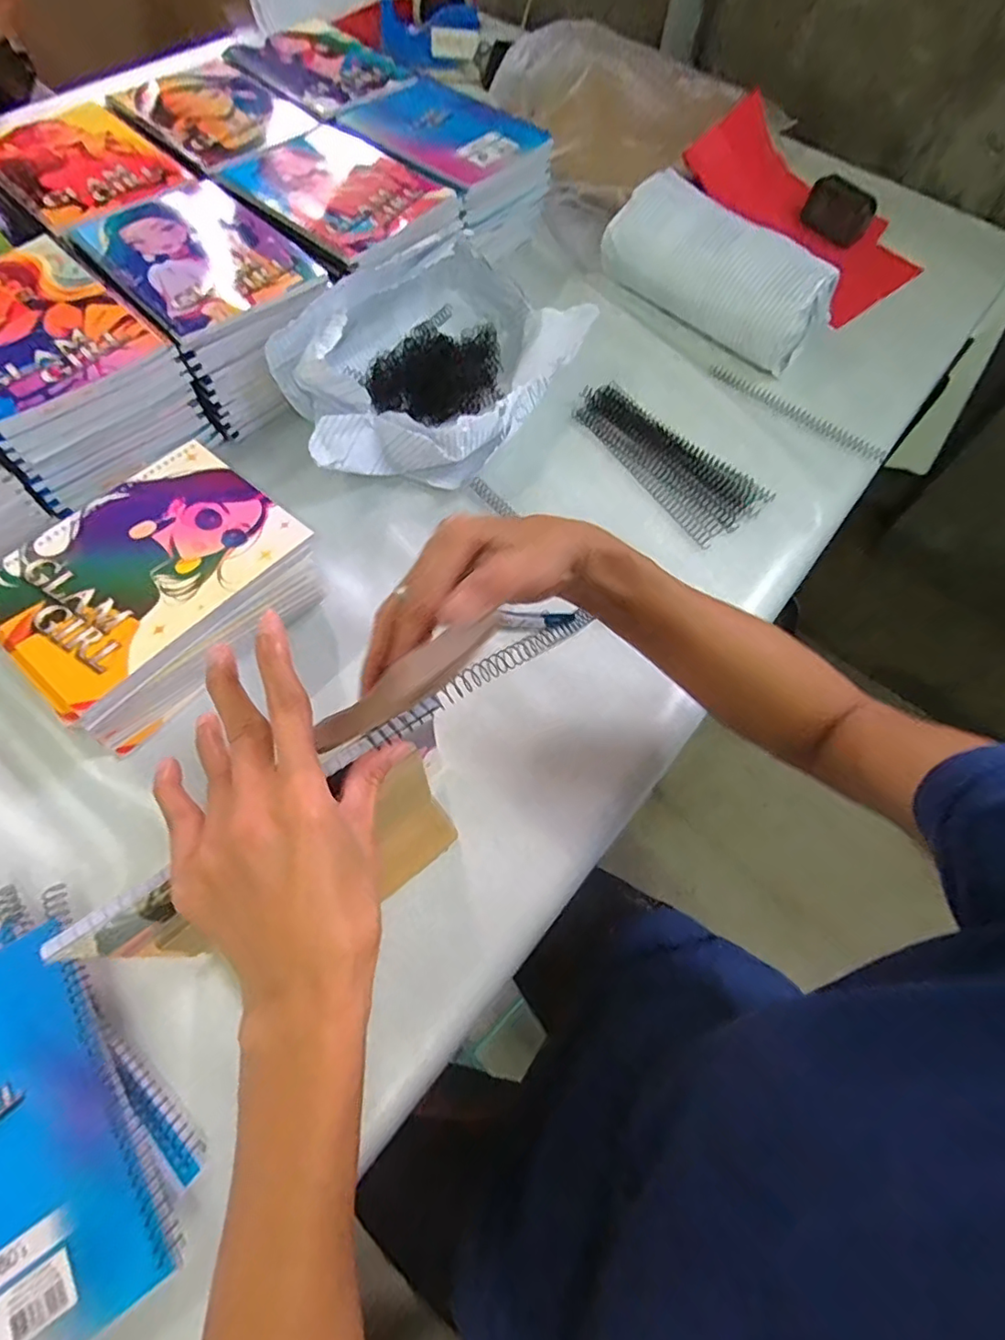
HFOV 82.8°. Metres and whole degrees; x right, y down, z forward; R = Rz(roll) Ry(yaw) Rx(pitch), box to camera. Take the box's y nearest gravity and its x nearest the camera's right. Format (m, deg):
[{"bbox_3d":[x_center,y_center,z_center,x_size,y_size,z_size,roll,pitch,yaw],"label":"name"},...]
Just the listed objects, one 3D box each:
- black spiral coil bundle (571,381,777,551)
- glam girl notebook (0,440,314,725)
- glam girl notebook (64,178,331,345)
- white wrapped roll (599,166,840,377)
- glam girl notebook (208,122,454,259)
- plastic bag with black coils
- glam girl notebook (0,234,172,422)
[{"bbox_3d":[0.163,-0.221,0.580,0.088,0.011,0.216,-33,70,-19],"label":"black spiral coil bundle"},{"bbox_3d":[-0.265,-0.079,0.418,0.144,0.006,0.200,37,68,16],"label":"glam girl notebook"},{"bbox_3d":[-0.284,-0.384,0.523,0.155,0.010,0.204,-39,72,-21],"label":"glam girl notebook"},{"bbox_3d":[0.236,-0.447,0.641,0.092,0.087,0.256,-36,71,-20],"label":"white wrapped roll"},{"bbox_3d":[-0.172,-0.499,0.583,0.205,0.013,0.162,41,67,16],"label":"glam girl notebook"},{"bbox_3d":[-0.063,-0.306,0.557,0.198,0.111,0.299,33,65,12],"label":"plastic bag with black coils"},{"bbox_3d":[-0.395,-0.285,0.468,0.193,0.008,0.150,42,68,16],"label":"glam girl notebook"}]

